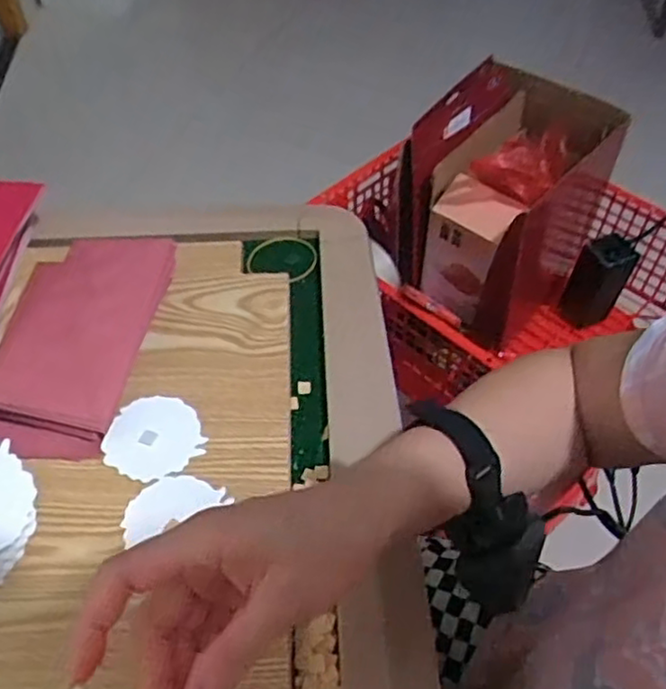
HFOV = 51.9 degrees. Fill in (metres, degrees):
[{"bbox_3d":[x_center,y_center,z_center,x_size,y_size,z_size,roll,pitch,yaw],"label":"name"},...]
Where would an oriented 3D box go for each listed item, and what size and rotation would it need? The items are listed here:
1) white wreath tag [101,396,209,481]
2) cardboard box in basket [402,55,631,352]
[{"bbox_3d":[-0.128,0.067,0.498,0.069,0.004,0.066,12,53,10],"label":"white wreath tag"},{"bbox_3d":[0.213,-0.191,0.869,0.187,0.233,0.262,33,59,23],"label":"cardboard box in basket"}]

